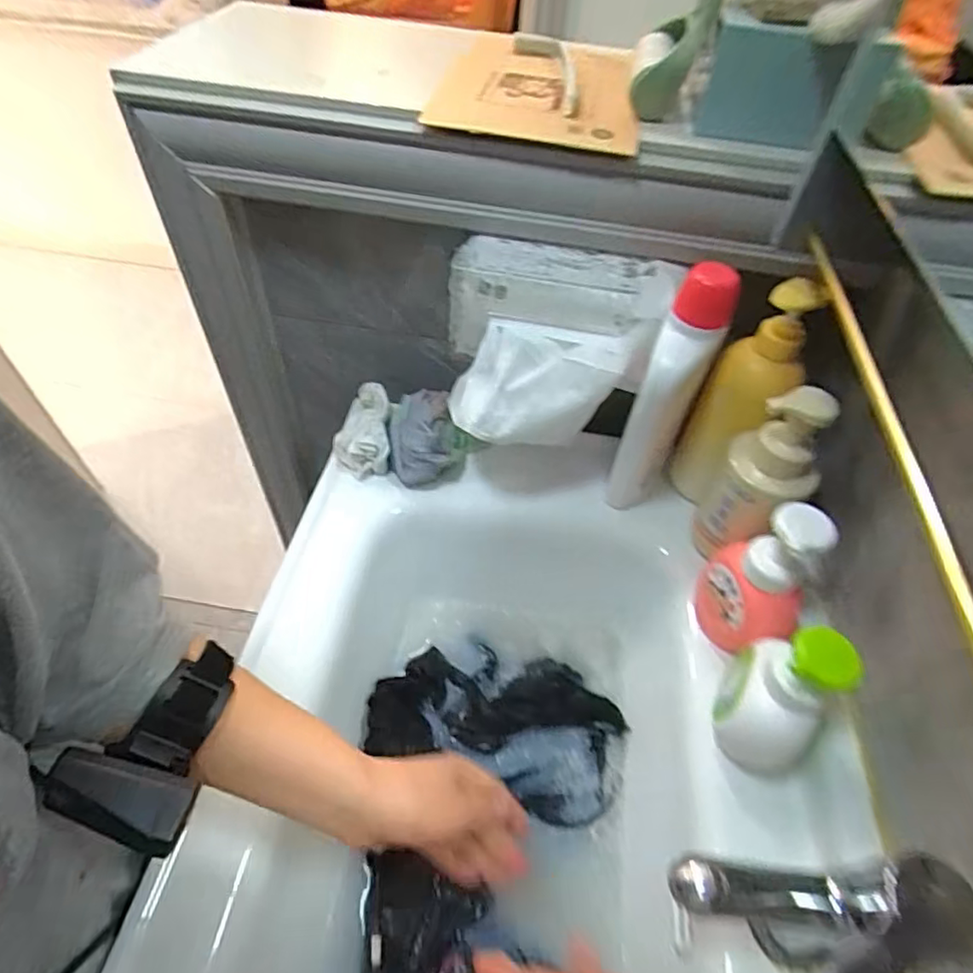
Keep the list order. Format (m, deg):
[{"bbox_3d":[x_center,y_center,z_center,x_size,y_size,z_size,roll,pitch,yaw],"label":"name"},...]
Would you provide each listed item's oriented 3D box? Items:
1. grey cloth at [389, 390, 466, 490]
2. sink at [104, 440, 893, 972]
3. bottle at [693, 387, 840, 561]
[{"bbox_3d":[-0.069,-0.056,0.643,0.074,0.062,0.100,-8,53,-11],"label":"grey cloth"},{"bbox_3d":[0.010,0.332,0.448,0.421,0.172,0.859,2,52,-3],"label":"sink"},{"bbox_3d":[0.243,-0.006,0.514,0.069,0.176,0.060,32,56,19],"label":"bottle"}]

